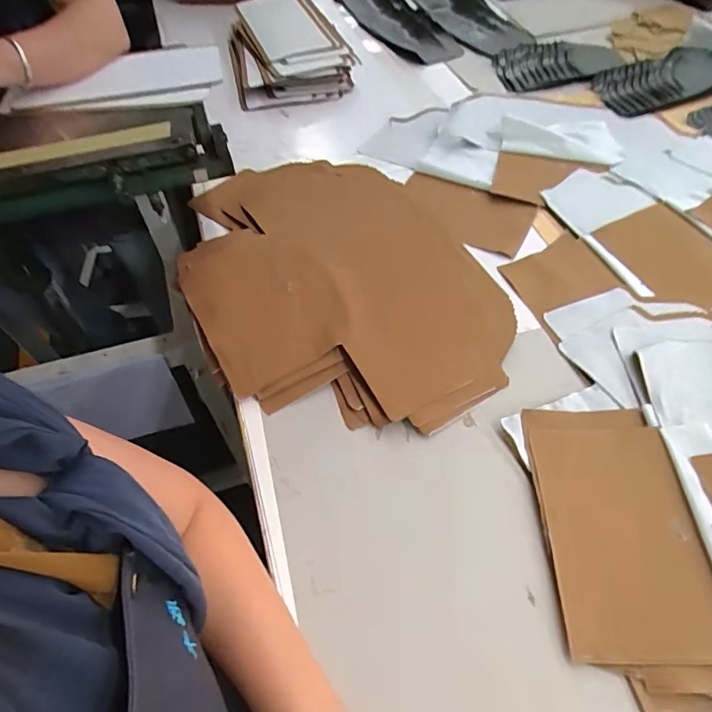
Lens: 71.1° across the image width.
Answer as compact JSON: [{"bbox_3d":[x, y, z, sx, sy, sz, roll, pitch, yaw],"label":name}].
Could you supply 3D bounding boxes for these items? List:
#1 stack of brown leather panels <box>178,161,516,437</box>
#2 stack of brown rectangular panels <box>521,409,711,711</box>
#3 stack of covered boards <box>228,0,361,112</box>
[{"bbox_3d":[-0.033,-0.115,0.642,0.358,0.048,0.496,-25,56,-15],"label":"stack of brown leather panels"},{"bbox_3d":[0.237,0.165,0.448,0.127,0.020,0.263,0,53,3],"label":"stack of brown rectangular panels"},{"bbox_3d":[-0.136,-0.602,0.958,0.227,0.094,0.332,-14,54,-7],"label":"stack of covered boards"}]

